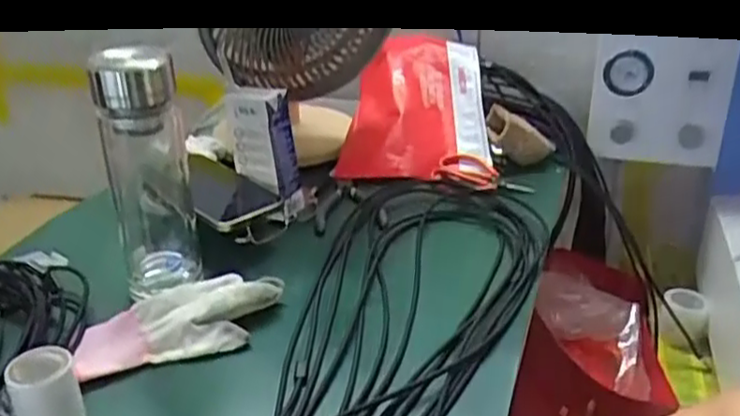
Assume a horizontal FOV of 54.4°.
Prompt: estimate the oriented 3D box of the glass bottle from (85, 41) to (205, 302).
[{"bbox_3d":[-0.189,-0.033,0.614,0.065,0.205,0.061,-8,25,-16],"label":"glass bottle"}]

